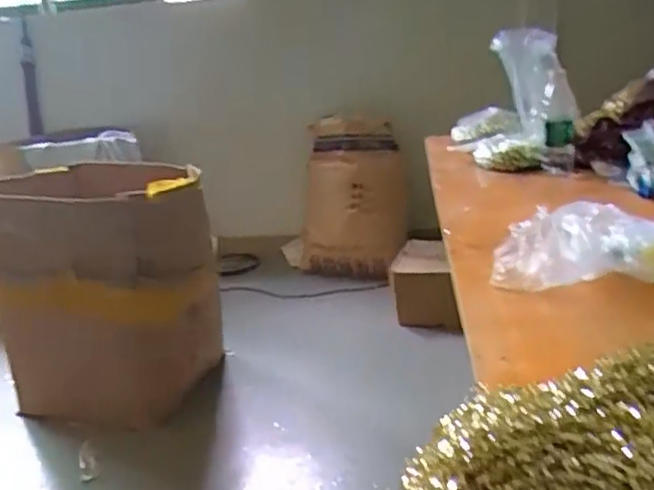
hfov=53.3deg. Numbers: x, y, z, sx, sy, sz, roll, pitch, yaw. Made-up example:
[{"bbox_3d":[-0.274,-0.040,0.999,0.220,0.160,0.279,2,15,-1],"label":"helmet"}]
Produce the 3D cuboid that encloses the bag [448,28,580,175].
[{"bbox_3d":[0.443,-0.348,1.609,0.257,0.307,0.363,-5,17,8],"label":"bag"}]

